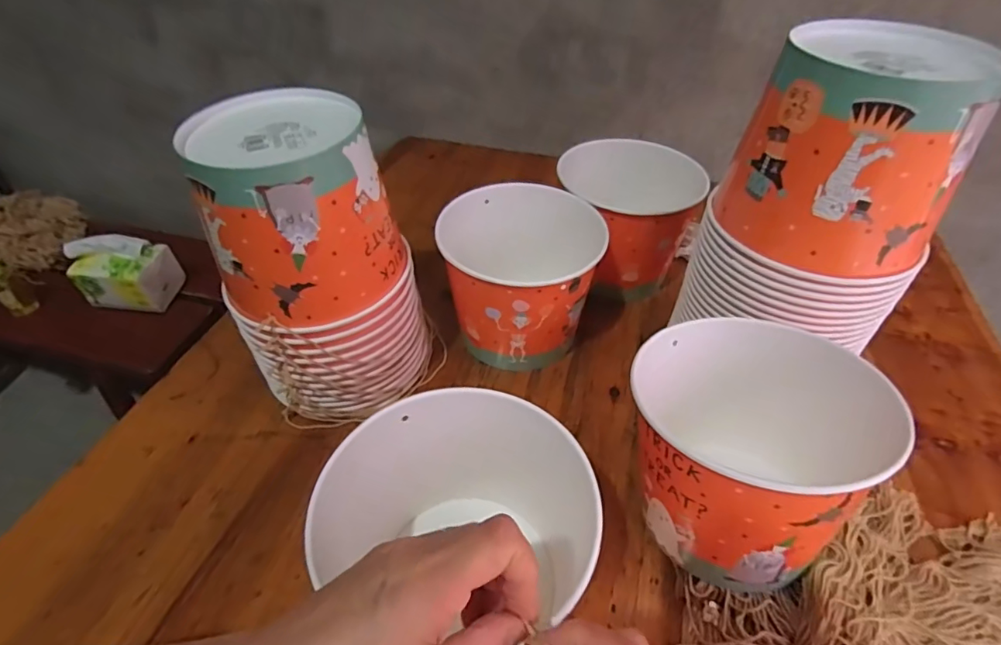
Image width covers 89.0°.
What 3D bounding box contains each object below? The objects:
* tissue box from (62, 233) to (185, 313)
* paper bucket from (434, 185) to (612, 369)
[{"bbox_3d":[-0.655,-0.090,0.895,0.131,0.119,0.097,7,45,6],"label":"tissue box"},{"bbox_3d":[0.008,-0.043,0.540,0.133,0.137,0.160,-7,45,-8],"label":"paper bucket"}]

